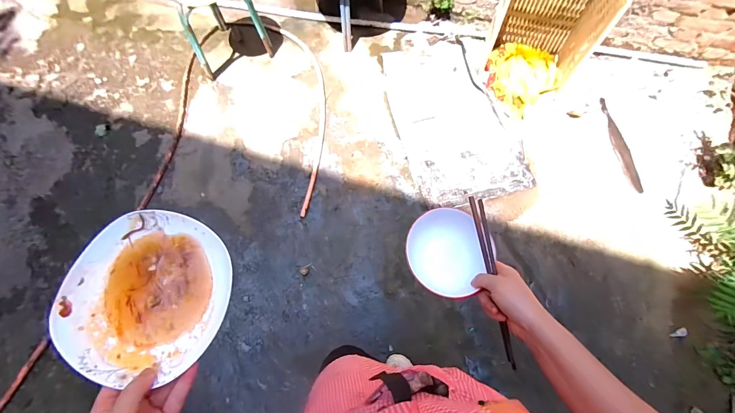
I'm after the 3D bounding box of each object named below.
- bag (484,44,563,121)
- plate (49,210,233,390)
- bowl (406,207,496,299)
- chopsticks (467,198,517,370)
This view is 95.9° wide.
[{"bbox_3d":[0.782,-0.673,1.667,0.367,0.112,0.321,-39,75,-10],"label":"bag"},{"bbox_3d":[-0.237,0.096,0.362,0.170,0.026,0.172,0,72,-1],"label":"plate"},{"bbox_3d":[0.126,0.071,0.522,0.127,0.071,0.137,0,72,-1],"label":"bowl"},{"bbox_3d":[0.186,0.106,0.490,0.022,0.012,0.246,-10,82,-4],"label":"chopsticks"}]

